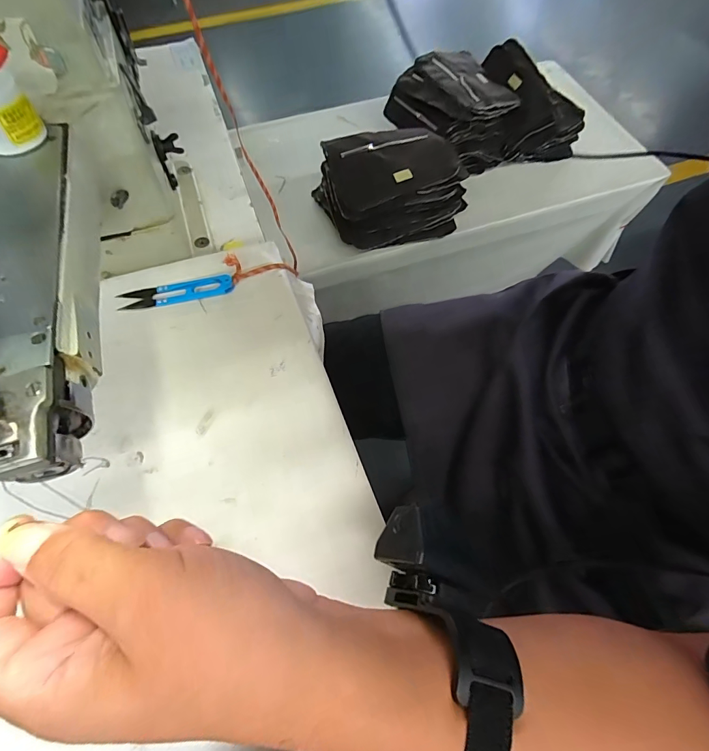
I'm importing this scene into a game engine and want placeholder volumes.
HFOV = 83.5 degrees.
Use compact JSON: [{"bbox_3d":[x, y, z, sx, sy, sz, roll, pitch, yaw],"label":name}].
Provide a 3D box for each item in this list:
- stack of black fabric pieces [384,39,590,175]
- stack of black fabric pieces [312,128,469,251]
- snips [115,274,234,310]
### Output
[{"bbox_3d":[0.255,-0.518,0.779,0.324,0.117,0.217,-16,62,-8],"label":"stack of black fabric pieces"},{"bbox_3d":[0.066,-0.327,0.683,0.242,0.115,0.153,-14,62,-7],"label":"stack of black fabric pieces"},{"bbox_3d":[-0.161,-0.076,0.360,0.101,0.009,0.021,-10,63,-5],"label":"snips"}]

